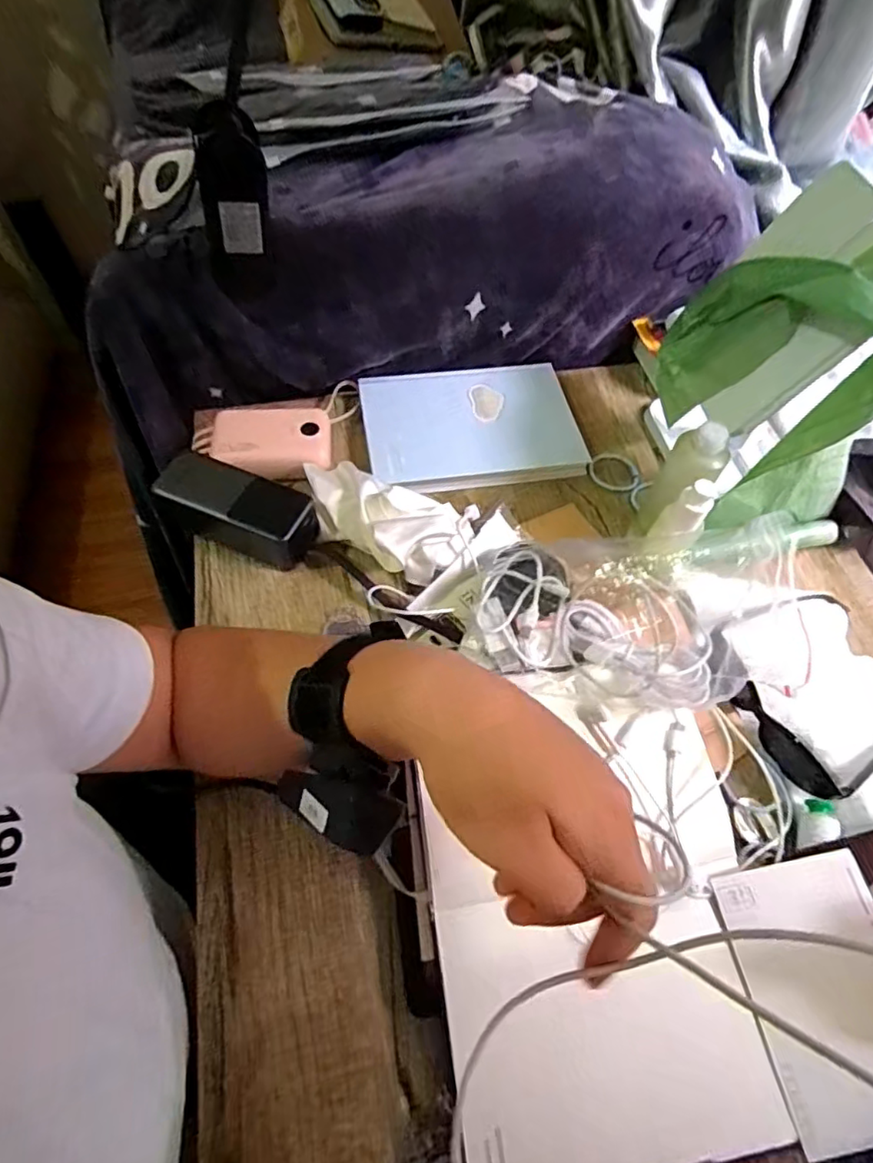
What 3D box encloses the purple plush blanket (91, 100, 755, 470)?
[{"bbox_3d":[-0.023,-0.334,0.614,0.622,0.184,0.224,-18,61,-13],"label":"purple plush blanket"}]

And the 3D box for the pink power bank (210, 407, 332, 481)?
[{"bbox_3d":[-0.153,-0.132,0.563,0.105,0.030,0.065,0,59,-3],"label":"pink power bank"}]

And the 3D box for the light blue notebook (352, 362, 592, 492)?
[{"bbox_3d":[0.035,-0.161,0.602,0.208,0.016,0.147,-8,60,-8],"label":"light blue notebook"}]

